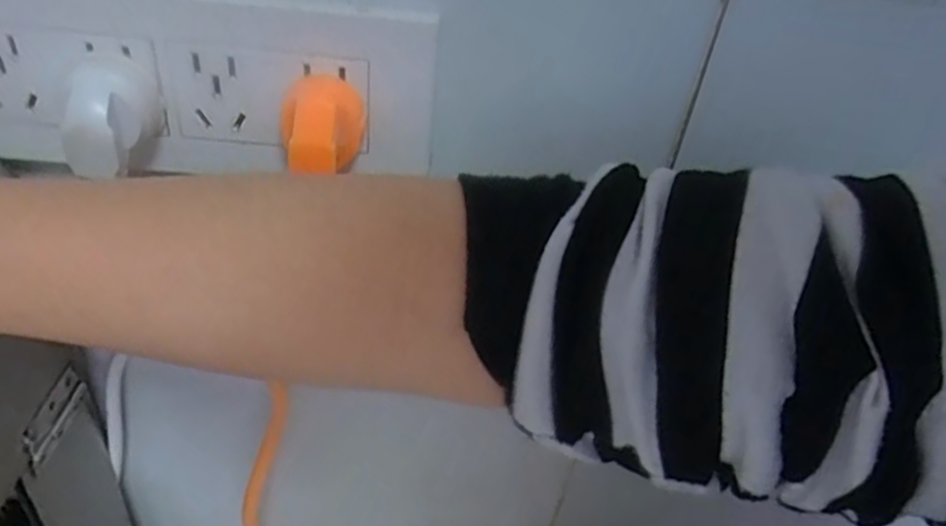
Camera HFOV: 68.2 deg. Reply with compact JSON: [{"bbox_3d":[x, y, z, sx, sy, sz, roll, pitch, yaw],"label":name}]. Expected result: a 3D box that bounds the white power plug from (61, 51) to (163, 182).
[{"bbox_3d":[-0.128,-0.052,0.247,0.023,0.033,0.036,4,38,-4],"label":"white power plug"}]

